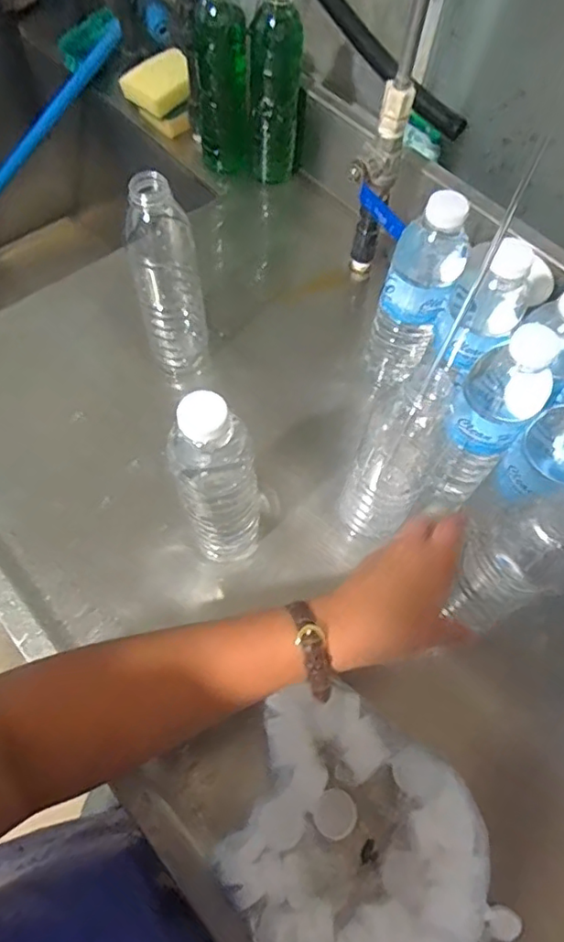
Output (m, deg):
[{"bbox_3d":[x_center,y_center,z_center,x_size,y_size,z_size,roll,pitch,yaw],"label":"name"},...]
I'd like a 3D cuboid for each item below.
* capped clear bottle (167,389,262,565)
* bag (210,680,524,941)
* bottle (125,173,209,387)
[{"bbox_3d":[-0.045,0.009,0.442,0.059,0.205,0.056,1,62,-4],"label":"capped clear bottle"},{"bbox_3d":[0.058,0.272,0.411,0.199,0.035,0.159,35,65,14],"label":"bag"},{"bbox_3d":[-0.104,-0.172,0.543,0.060,0.224,0.065,10,62,1],"label":"bottle"}]

